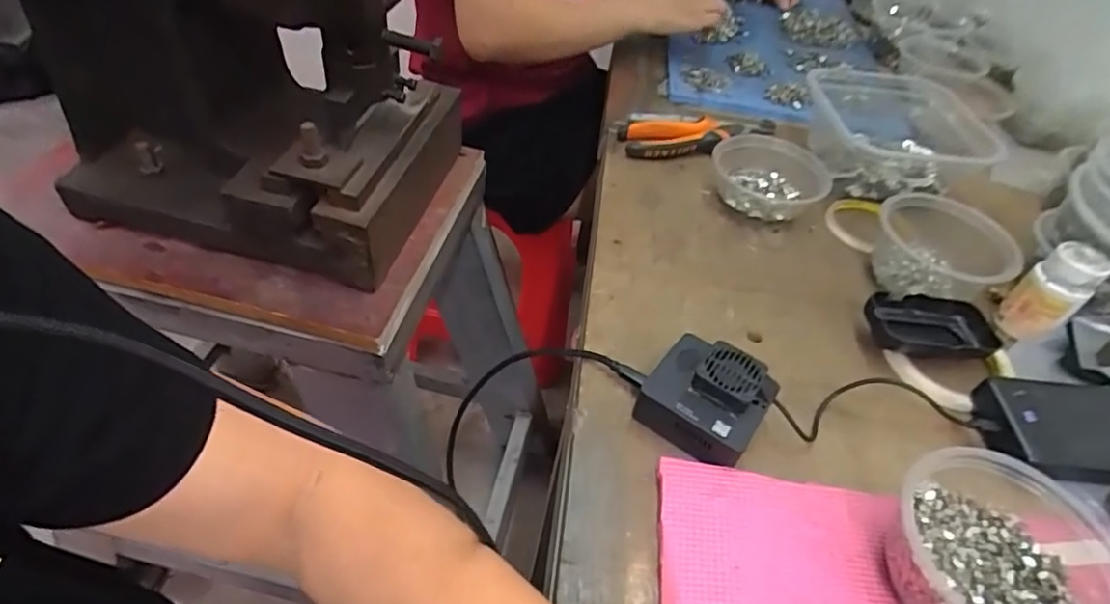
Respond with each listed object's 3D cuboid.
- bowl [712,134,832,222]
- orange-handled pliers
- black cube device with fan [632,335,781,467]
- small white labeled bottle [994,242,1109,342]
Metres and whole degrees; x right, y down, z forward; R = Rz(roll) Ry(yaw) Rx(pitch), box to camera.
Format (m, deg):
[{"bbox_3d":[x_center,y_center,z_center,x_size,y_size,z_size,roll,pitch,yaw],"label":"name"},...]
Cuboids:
[{"bbox_3d":[0.217,-0.126,0.614,0.103,0.035,0.096,7,46,-2],"label":"bowl"},{"bbox_3d":[0.174,-0.195,0.691,0.193,0.018,0.067,-5,48,-14],"label":"orange-handled pliers"},{"bbox_3d":[0.104,0.067,0.426,0.077,0.043,0.072,31,50,22],"label":"black cube device with fan"},{"bbox_3d":[0.418,-0.008,0.517,0.044,0.076,0.041,9,45,2],"label":"small white labeled bottle"}]

